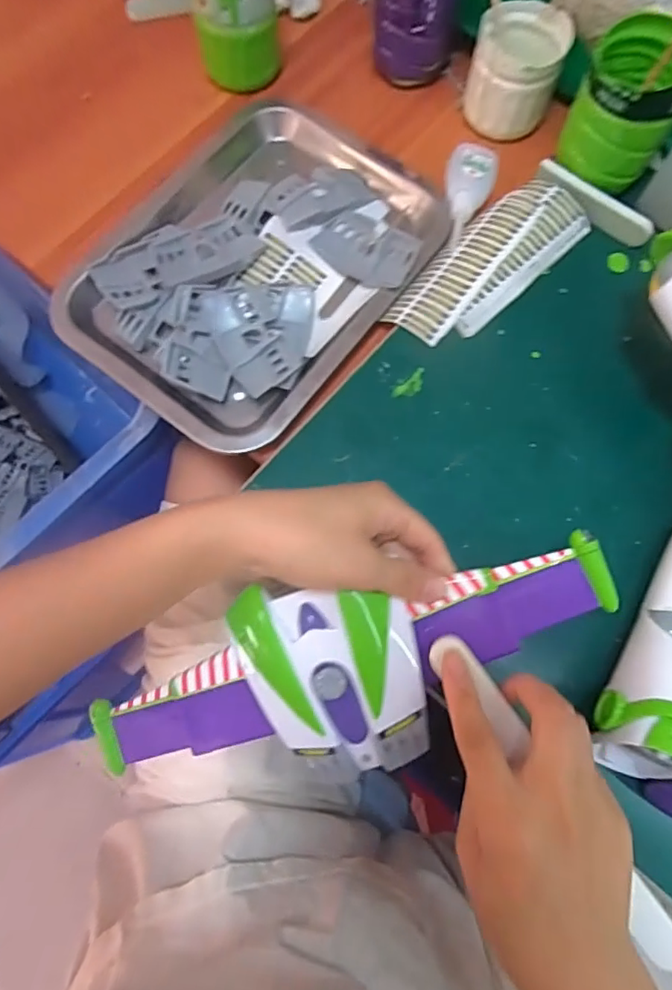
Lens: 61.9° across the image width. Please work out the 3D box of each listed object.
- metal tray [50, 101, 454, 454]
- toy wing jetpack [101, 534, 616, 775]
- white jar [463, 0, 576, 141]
[{"bbox_3d":[-0.062,-0.168,0.393,0.208,0.019,0.250,35,76,9],"label":"metal tray"},{"bbox_3d":[0.001,0.092,0.288,0.286,0.039,0.093,-20,74,7],"label":"toy wing jetpack"},{"bbox_3d":[0.133,-0.315,0.423,0.064,0.063,0.063,0,73,-1],"label":"white jar"}]

